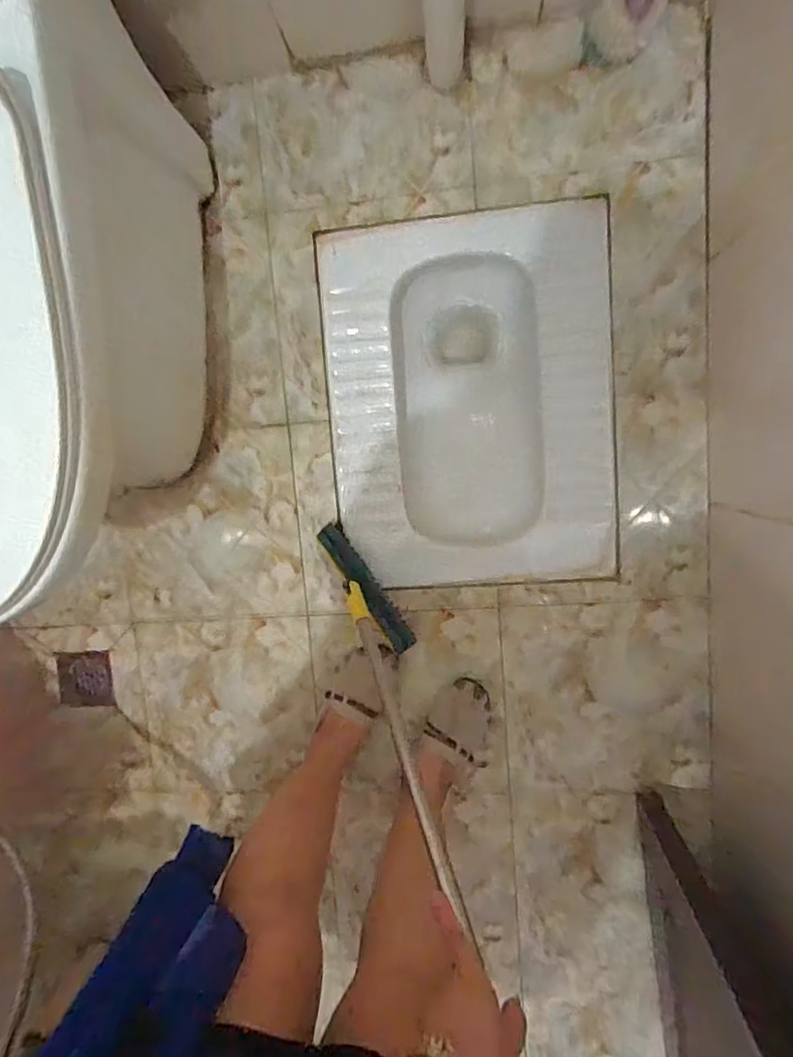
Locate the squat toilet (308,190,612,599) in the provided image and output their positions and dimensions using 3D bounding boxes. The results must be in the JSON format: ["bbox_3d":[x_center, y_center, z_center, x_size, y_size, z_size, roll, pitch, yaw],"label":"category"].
[{"bbox_3d":[0.111,-0.186,0.903,0.397,0.156,0.518,-3,98,8],"label":"squat toilet"}]

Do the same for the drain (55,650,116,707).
[{"bbox_3d":[-0.520,0.252,0.953,0.090,0.019,0.095,2,97,6],"label":"drain"}]

